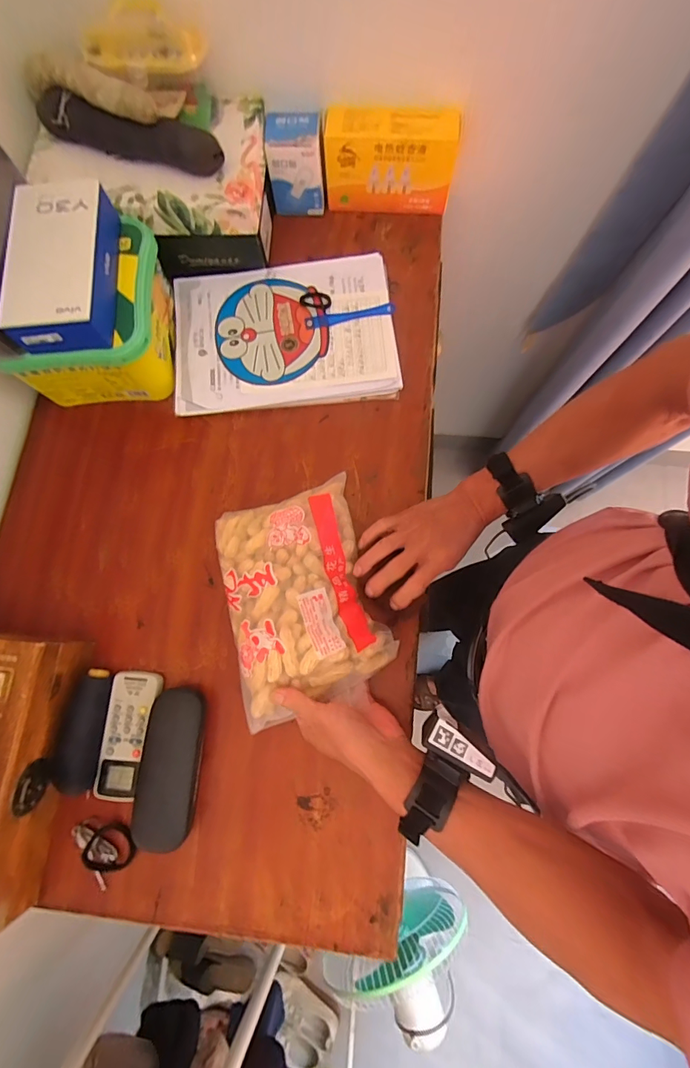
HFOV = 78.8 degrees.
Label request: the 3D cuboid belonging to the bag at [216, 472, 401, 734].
[{"bbox_3d":[-0.051,0.066,0.467,0.163,0.044,0.235,-17,77,-2],"label":"bag"}]

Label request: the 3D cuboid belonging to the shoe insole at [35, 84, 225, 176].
[{"bbox_3d":[-0.265,-0.490,0.515,0.239,0.050,0.032,17,78,6],"label":"shoe insole"}]

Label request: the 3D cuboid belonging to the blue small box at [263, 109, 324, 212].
[{"bbox_3d":[-0.069,-0.522,0.597,0.076,0.101,0.048,-3,77,1],"label":"blue small box"}]

